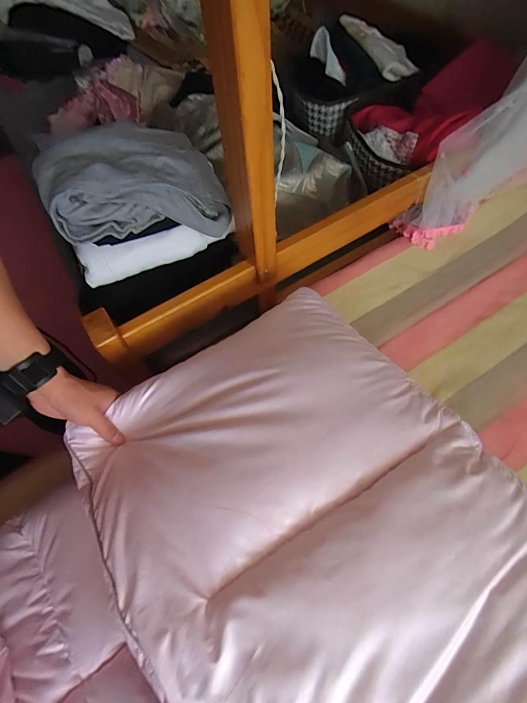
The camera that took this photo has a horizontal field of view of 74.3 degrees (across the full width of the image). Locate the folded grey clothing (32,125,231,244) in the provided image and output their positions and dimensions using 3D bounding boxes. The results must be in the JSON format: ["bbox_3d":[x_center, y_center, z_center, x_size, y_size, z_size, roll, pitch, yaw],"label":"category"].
[{"bbox_3d":[-0.220,-0.297,0.602,0.277,0.121,0.204,-17,62,-7],"label":"folded grey clothing"}]

